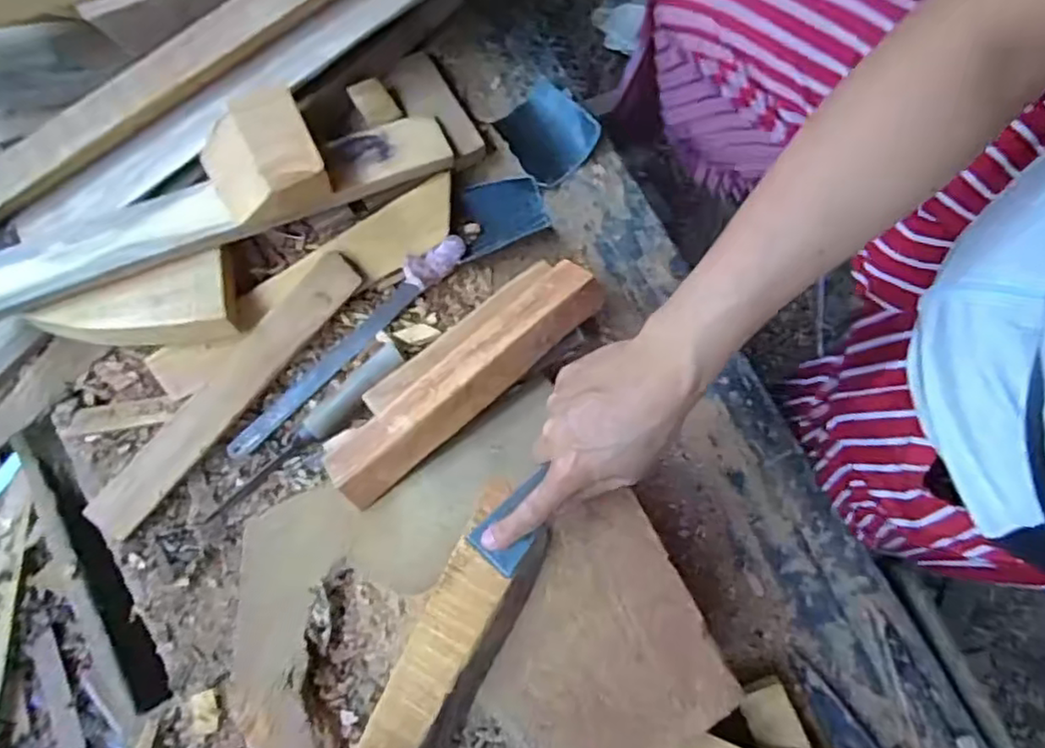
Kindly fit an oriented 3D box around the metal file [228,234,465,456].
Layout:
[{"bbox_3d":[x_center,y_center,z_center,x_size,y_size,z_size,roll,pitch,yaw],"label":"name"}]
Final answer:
[{"bbox_3d":[-0.169,-0.029,0.658,0.034,0.040,0.301,43,79,9],"label":"metal file"}]

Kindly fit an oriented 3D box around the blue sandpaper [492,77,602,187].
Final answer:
[{"bbox_3d":[0.025,-0.264,0.723,0.098,0.036,0.107,-42,81,-10],"label":"blue sandpaper"}]

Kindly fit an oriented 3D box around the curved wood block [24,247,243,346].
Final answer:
[{"bbox_3d":[-0.353,-0.050,0.624,0.171,0.044,0.080,-24,78,-7],"label":"curved wood block"}]

